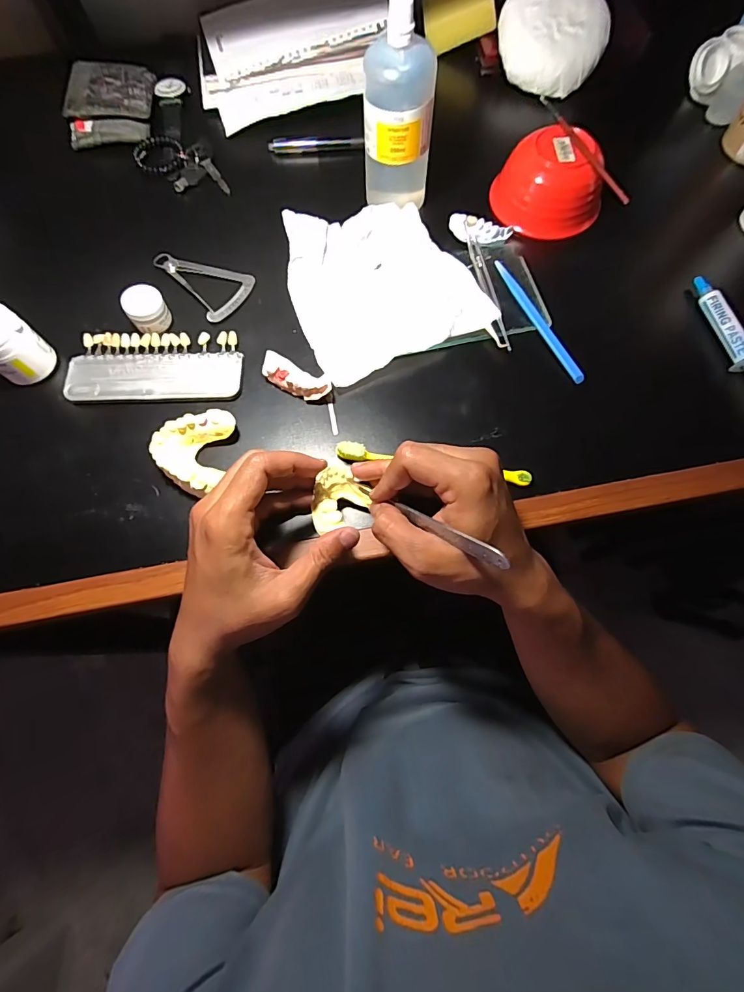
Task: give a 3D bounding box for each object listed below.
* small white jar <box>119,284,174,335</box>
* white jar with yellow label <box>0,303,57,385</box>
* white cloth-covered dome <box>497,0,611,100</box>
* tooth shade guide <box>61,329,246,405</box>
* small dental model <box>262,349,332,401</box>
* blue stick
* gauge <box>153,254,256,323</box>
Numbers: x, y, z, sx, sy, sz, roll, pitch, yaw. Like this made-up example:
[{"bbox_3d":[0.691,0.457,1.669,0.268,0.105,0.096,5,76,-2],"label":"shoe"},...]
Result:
[{"bbox_3d":[-0.198,-0.164,0.376,0.032,0.027,0.032,0,71,0],"label":"small white jar"},{"bbox_3d":[-0.301,-0.126,0.351,0.045,0.047,0.045,0,71,0],"label":"white jar with yellow label"},{"bbox_3d":[0.198,-0.507,0.469,0.118,0.053,0.098,17,72,6],"label":"white cloth-covered dome"},{"bbox_3d":[-0.187,-0.112,0.371,0.147,0.007,0.068,0,71,0],"label":"tooth shade guide"},{"bbox_3d":[-0.064,-0.100,0.363,0.064,0.016,0.026,24,73,8],"label":"small dental model"},{"bbox_3d":[0.148,-0.157,0.379,0.011,0.005,0.136,-24,73,-8],"label":"blue stick"},{"bbox_3d":[-0.160,-0.211,0.406,0.102,0.004,0.059,42,76,13],"label":"gauge"}]

